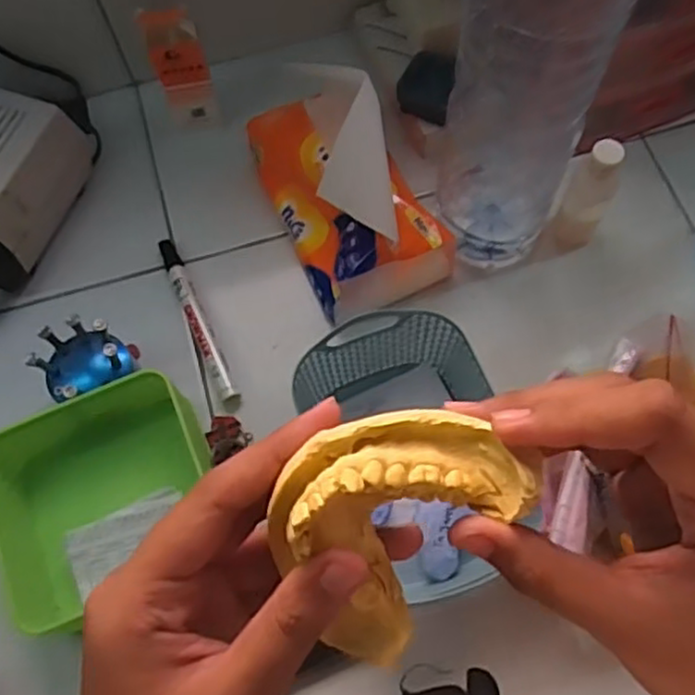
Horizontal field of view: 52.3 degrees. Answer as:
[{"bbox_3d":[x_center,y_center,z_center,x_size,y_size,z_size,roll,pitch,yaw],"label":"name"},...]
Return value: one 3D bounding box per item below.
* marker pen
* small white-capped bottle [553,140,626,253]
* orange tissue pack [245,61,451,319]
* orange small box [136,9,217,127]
[{"bbox_3d":[-0.114,-0.022,0.537,0.015,0.012,0.143,-24,70,-6],"label":"marker pen"},{"bbox_3d":[0.175,-0.108,0.517,0.031,0.101,0.027,-10,69,-1],"label":"small white-capped bottle"},{"bbox_3d":[0.001,-0.126,0.516,0.100,0.125,0.170,-24,70,-6],"label":"orange tissue pack"},{"bbox_3d":[-0.131,-0.217,0.568,0.038,0.117,0.022,-20,70,-5],"label":"orange small box"}]

